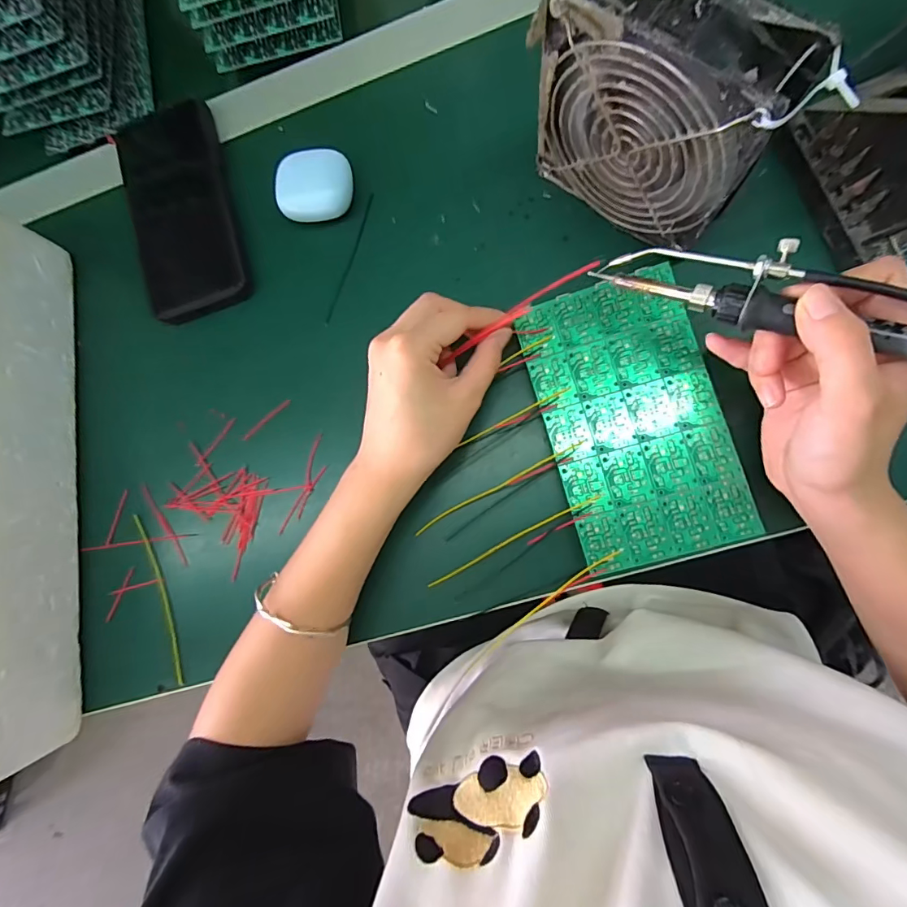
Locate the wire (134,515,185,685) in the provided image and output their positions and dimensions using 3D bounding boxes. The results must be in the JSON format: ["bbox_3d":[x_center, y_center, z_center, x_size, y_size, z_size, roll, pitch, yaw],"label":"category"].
[{"bbox_3d":[-0.213,0.104,0.335,0.009,0.004,0.126,-21,83,6],"label":"wire"}]

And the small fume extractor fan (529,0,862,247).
[{"bbox_3d":[0.108,-0.179,0.250,0.124,0.117,0.046,37,91,10],"label":"small fume extractor fan"}]

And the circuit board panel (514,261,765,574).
[{"bbox_3d":[0.110,-0.023,0.285,0.101,0.004,0.171,-16,82,7],"label":"circuit board panel"}]

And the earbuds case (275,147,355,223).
[{"bbox_3d":[-0.100,-0.192,0.331,0.053,0.030,0.040,-10,84,8],"label":"earbuds case"}]

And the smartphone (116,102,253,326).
[{"bbox_3d":[-0.207,-0.188,0.348,0.078,0.015,0.175,-18,83,7],"label":"smartphone"}]

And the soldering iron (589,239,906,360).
[{"bbox_3d":[0.169,-0.069,0.211,0.208,0.016,0.035,29,90,27],"label":"soldering iron"}]

